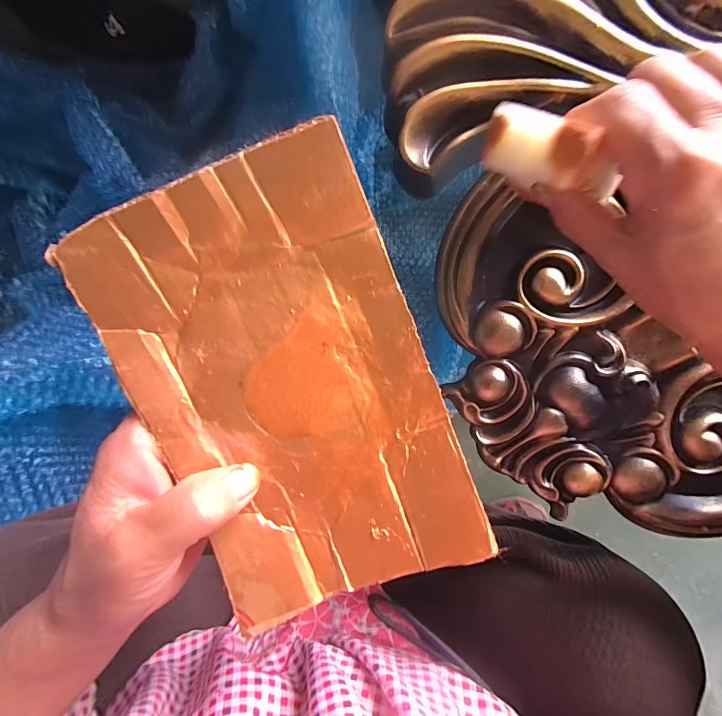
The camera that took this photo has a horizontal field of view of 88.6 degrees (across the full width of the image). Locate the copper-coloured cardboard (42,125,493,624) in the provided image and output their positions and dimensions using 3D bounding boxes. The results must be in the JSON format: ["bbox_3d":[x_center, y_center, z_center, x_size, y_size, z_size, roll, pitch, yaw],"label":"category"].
[{"bbox_3d":[-0.027,0.018,0.140,0.108,0.025,0.166,-21,95,6],"label":"copper-coloured cardboard"}]

